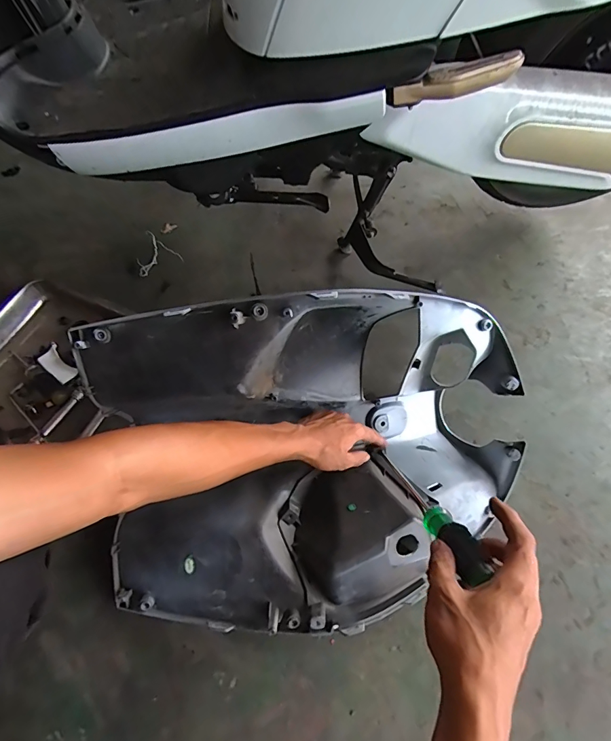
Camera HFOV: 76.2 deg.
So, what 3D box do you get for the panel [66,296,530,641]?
[{"bbox_3d":[0.028,0.115,0.490,0.574,0.265,0.354,-6,63,-6],"label":"panel"}]

